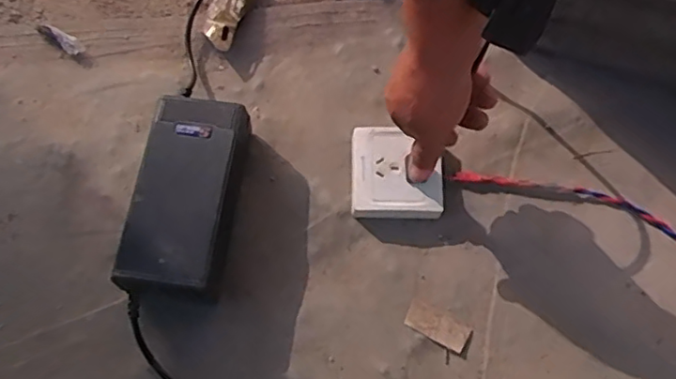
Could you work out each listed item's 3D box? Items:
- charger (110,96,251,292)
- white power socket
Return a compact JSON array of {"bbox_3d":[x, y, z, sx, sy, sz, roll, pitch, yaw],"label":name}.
[{"bbox_3d":[-0.136,0.005,0.559,0.083,0.069,0.183,7,69,3],"label":"charger"},{"bbox_3d":[0.056,-0.017,0.587,0.087,0.028,0.084,-1,70,0],"label":"white power socket"}]

